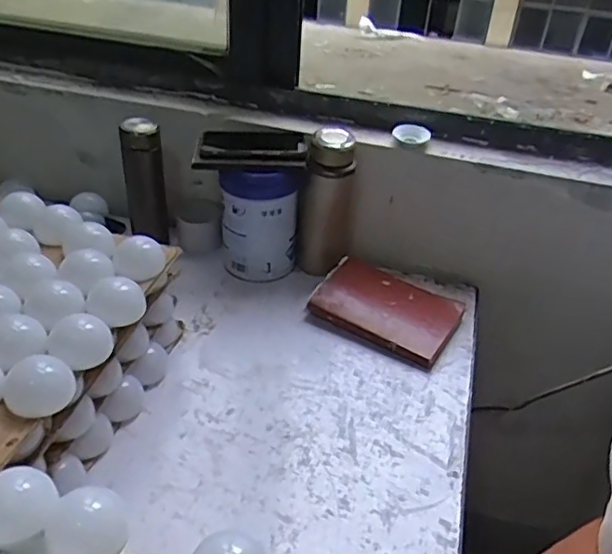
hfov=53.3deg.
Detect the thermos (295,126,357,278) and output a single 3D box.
[{"bbox_3d":[0.033,-0.116,0.989,0.082,0.233,0.064,10,36,11],"label":"thermos"}]

